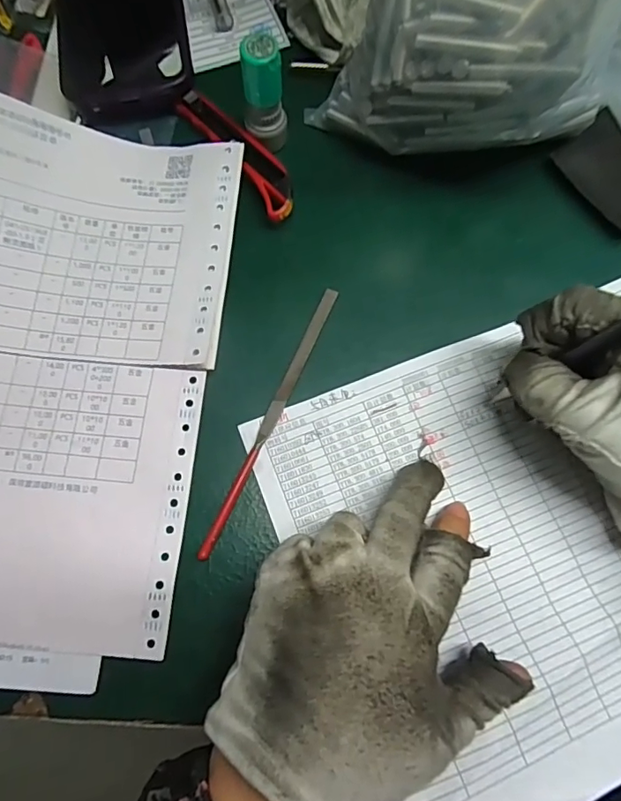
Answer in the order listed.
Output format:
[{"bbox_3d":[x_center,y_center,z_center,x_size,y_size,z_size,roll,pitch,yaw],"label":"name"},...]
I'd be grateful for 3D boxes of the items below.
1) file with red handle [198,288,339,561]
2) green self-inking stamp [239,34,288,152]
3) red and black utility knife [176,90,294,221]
[{"bbox_3d":[-0.019,0.007,0.262,0.008,0.004,0.154,23,74,6],"label":"file with red handle"},{"bbox_3d":[-0.025,-0.169,0.288,0.023,0.060,0.020,-3,73,-2],"label":"green self-inking stamp"},{"bbox_3d":[-0.042,-0.148,0.305,0.024,0.014,0.105,-34,77,-11],"label":"red and black utility knife"}]

